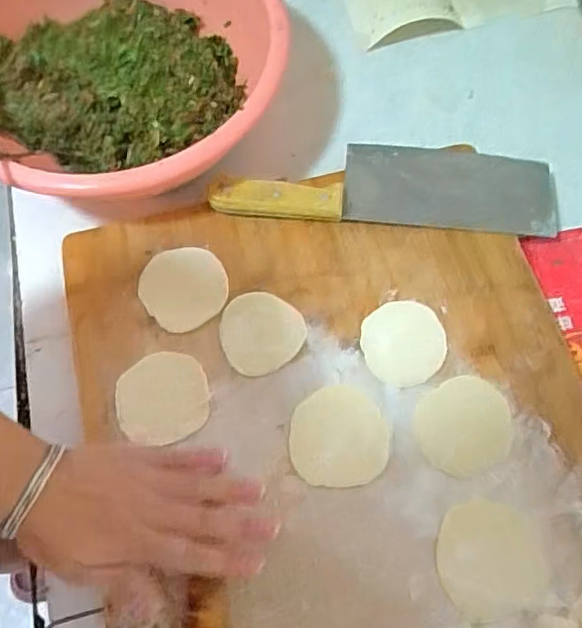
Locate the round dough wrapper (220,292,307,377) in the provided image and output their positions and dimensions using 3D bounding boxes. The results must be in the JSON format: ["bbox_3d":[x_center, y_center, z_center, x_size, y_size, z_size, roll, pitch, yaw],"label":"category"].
[{"bbox_3d":[-0.023,0.012,0.467,0.063,0.004,0.063,0,66,1],"label":"round dough wrapper"}]

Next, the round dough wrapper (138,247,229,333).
[{"bbox_3d":[-0.086,-0.023,0.484,0.067,0.005,0.069,0,66,1],"label":"round dough wrapper"}]

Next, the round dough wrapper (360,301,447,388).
[{"bbox_3d":[0.087,0.021,0.461,0.066,0.004,0.063,0,66,1],"label":"round dough wrapper"}]

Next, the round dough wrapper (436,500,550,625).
[{"bbox_3d":[0.133,0.163,0.400,0.070,0.004,0.070,0,66,1],"label":"round dough wrapper"}]

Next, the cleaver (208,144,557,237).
[{"bbox_3d":[0.080,-0.110,0.510,0.277,0.023,0.079,5,66,4],"label":"cleaver"}]

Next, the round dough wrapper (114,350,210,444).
[{"bbox_3d":[-0.096,0.061,0.449,0.067,0.005,0.065,0,66,1],"label":"round dough wrapper"}]

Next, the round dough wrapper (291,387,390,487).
[{"bbox_3d":[0.035,0.088,0.437,0.069,0.005,0.070,0,66,1],"label":"round dough wrapper"}]

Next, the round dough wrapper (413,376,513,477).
[{"bbox_3d":[0.126,0.080,0.436,0.064,0.004,0.071,39,72,17],"label":"round dough wrapper"}]

